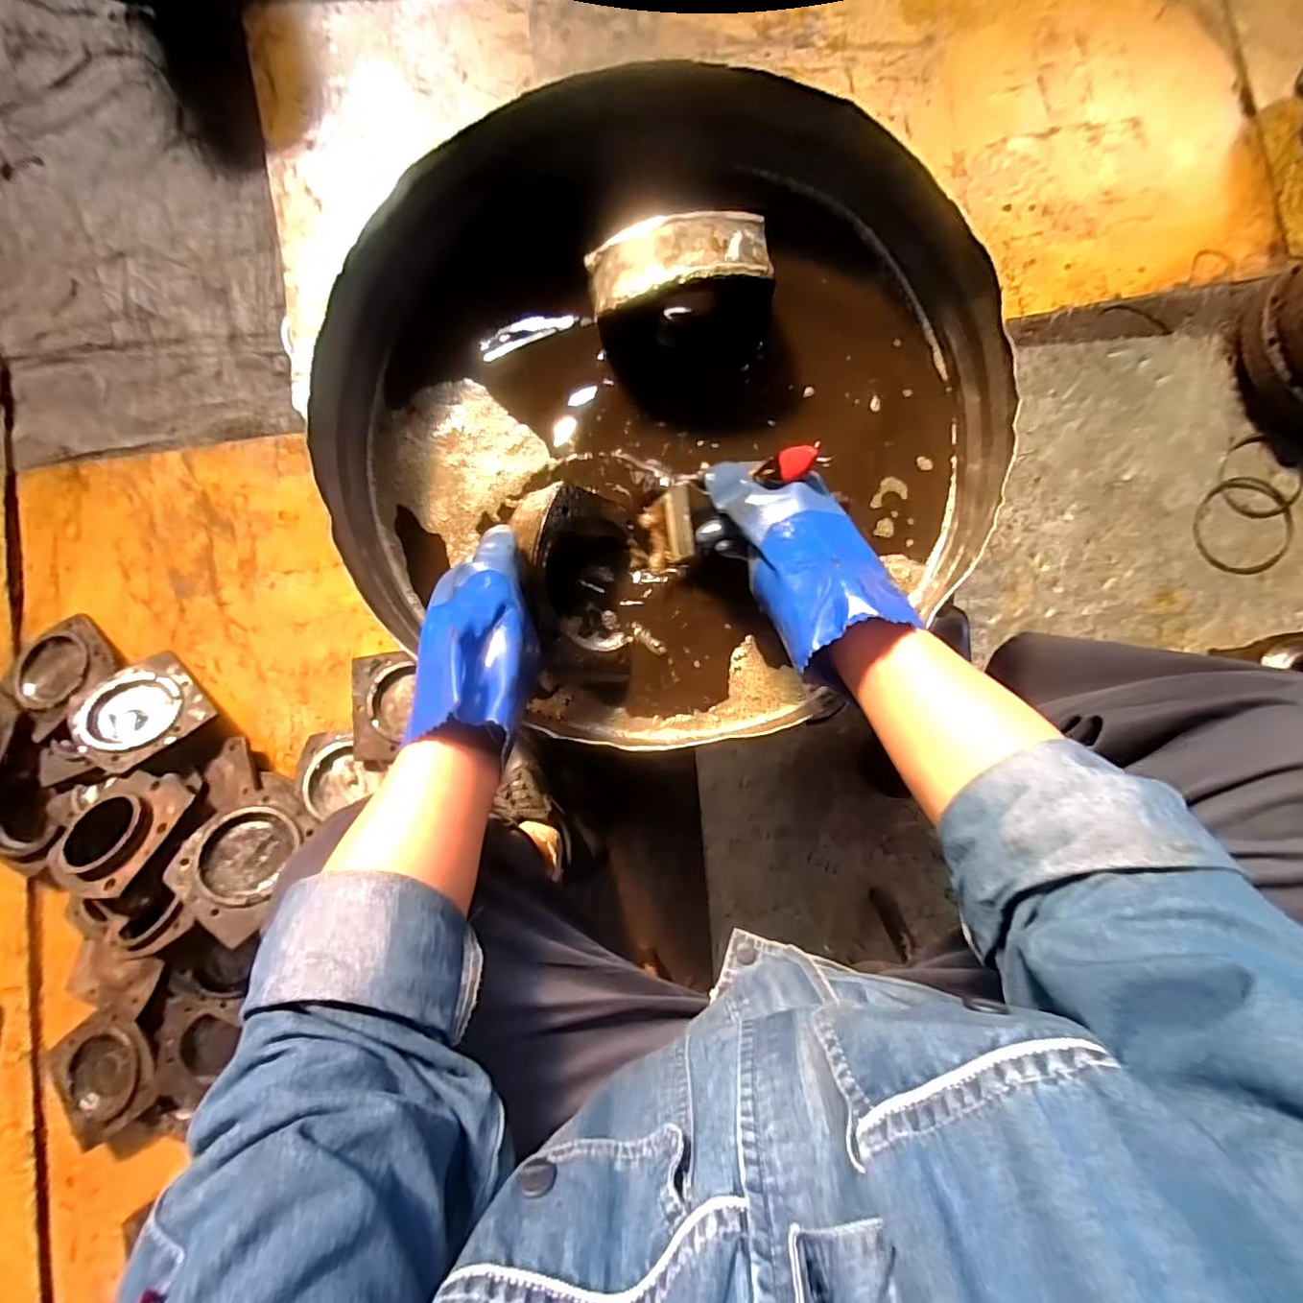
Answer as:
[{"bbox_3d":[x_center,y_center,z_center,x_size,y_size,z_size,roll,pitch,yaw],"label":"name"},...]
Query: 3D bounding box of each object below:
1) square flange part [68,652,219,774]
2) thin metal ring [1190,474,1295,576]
[{"bbox_3d":[-0.746,0.084,0.842,0.157,0.026,0.171,-37,66,-27],"label":"square flange part"},{"bbox_3d":[0.793,-0.173,0.777,0.133,0.010,0.132,0,83,2],"label":"thin metal ring"}]

